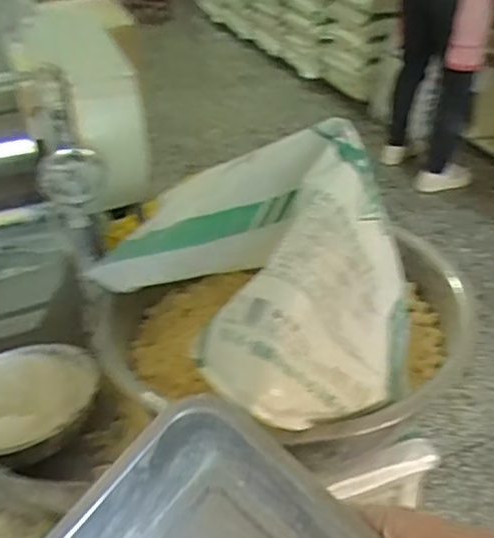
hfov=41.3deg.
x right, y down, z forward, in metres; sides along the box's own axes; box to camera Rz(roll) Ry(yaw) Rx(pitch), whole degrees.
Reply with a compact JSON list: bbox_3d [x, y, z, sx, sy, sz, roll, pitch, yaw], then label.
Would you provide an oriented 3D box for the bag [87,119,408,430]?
[{"bbox_3d":[0.019,-0.023,0.858,0.376,0.270,0.423,-26,41,-29],"label":"bag"}]

